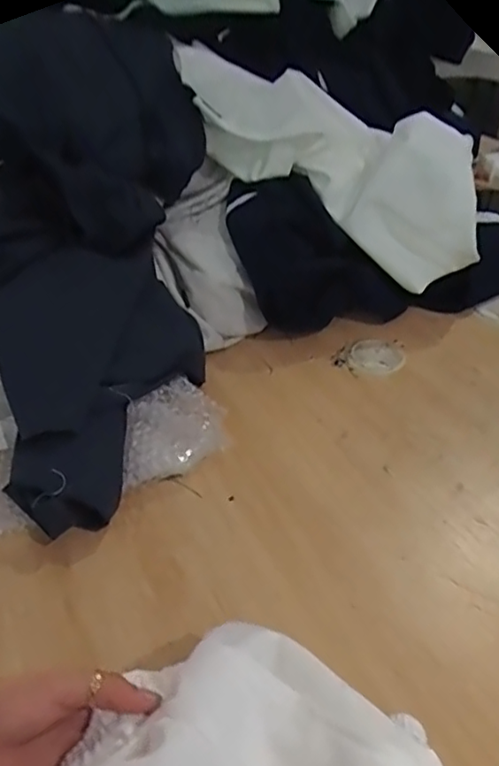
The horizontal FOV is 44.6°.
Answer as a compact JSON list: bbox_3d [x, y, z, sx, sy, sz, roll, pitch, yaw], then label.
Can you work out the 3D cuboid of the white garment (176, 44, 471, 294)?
[{"bbox_3d":[0.102,-0.285,0.734,0.410,0.148,0.130,33,46,8],"label":"white garment"}]

